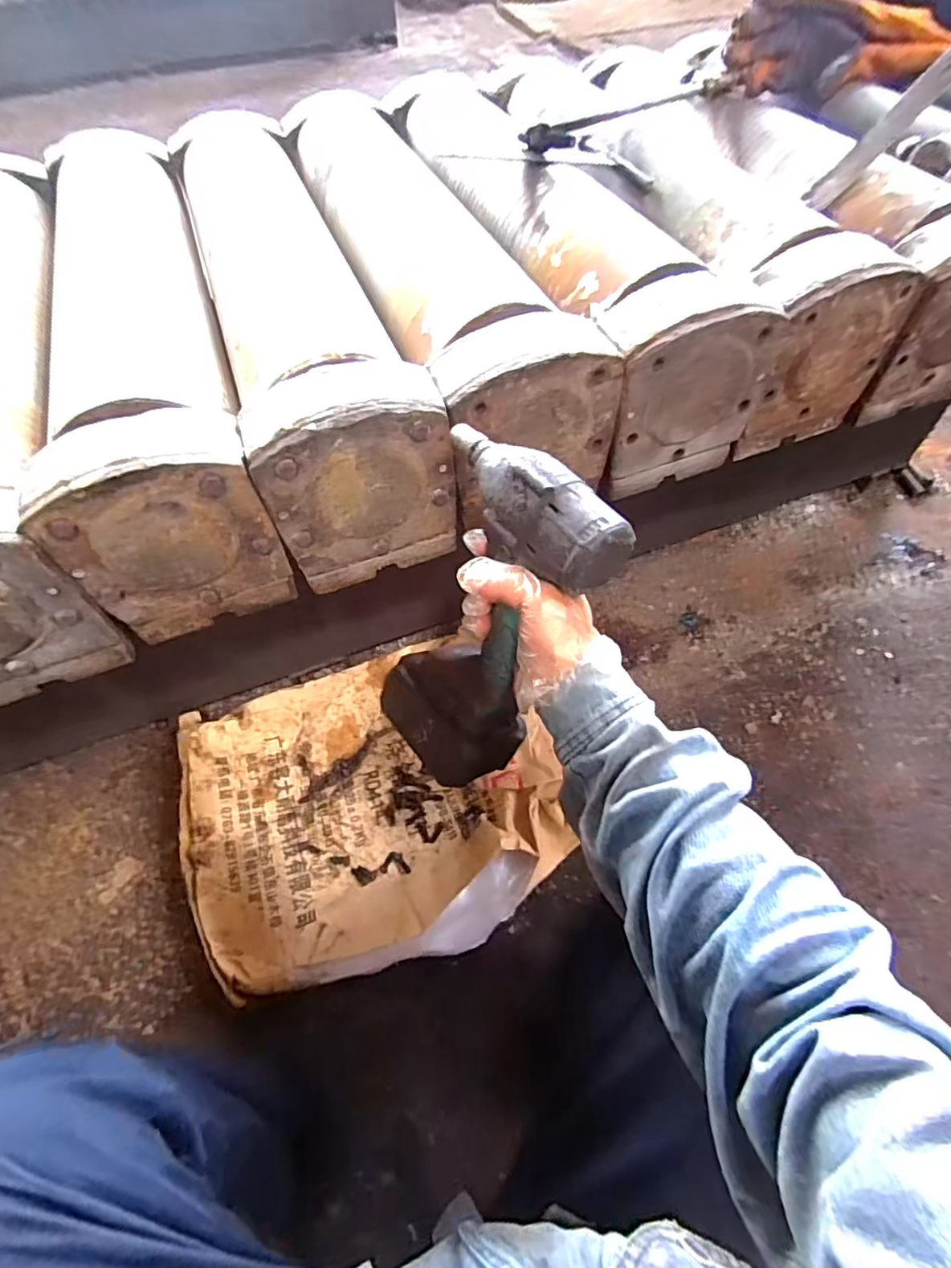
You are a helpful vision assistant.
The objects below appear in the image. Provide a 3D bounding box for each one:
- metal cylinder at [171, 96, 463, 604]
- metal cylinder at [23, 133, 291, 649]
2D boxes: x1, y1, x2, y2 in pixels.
[{"bbox_3d":[-0.224,-0.384,0.662,0.158,0.171,0.697,-19,59,-10],"label":"metal cylinder"},{"bbox_3d":[-0.371,-0.333,0.637,0.163,0.169,0.707,-19,59,-10],"label":"metal cylinder"}]

